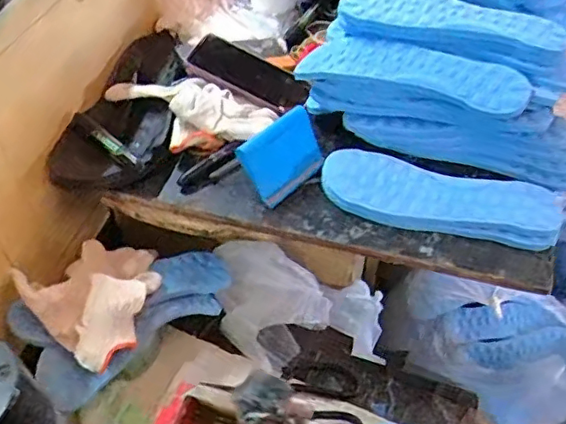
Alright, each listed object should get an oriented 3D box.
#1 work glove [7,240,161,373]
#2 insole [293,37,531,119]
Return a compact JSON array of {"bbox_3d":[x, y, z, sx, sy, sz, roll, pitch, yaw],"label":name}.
[{"bbox_3d":[-0.189,0.078,0.616,0.130,0.043,0.142,30,52,27],"label":"work glove"},{"bbox_3d":[0.143,-0.154,0.644,0.247,0.031,0.071,15,46,15],"label":"insole"}]

